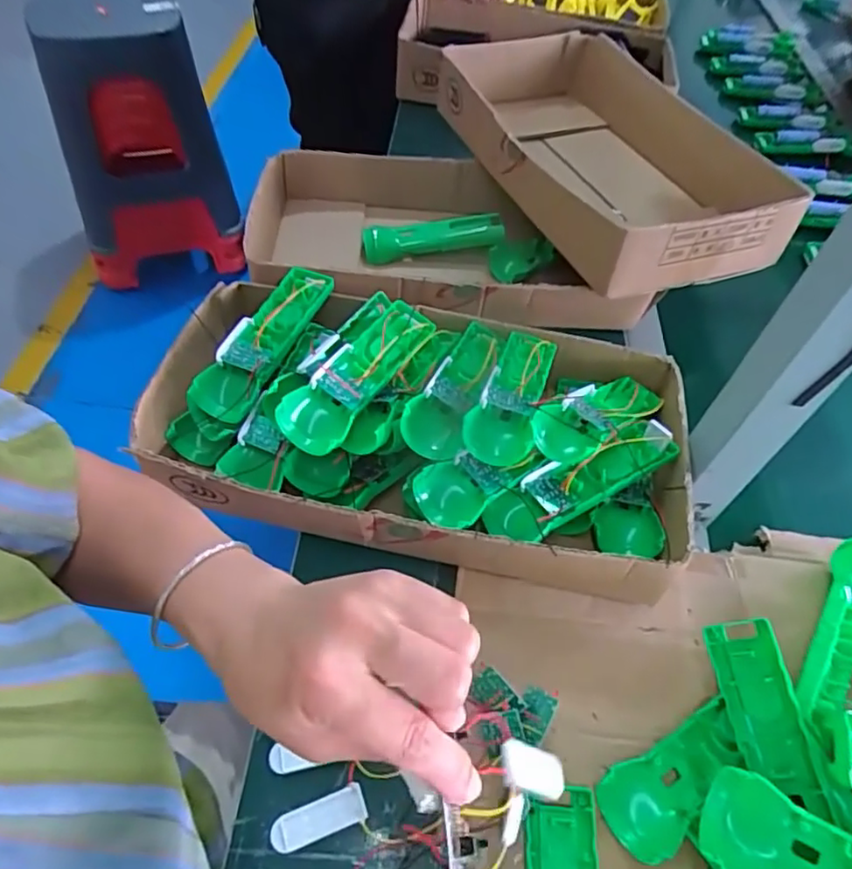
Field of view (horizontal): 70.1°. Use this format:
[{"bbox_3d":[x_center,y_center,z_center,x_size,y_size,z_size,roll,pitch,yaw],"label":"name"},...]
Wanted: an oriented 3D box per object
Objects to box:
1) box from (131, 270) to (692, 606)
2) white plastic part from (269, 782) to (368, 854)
[{"bbox_3d":[-0.008,-0.013,0.504,0.424,0.097,0.241,15,54,6],"label":"box"},{"bbox_3d":[-0.068,0.242,0.380,0.059,0.005,0.021,-16,56,-16],"label":"white plastic part"}]

